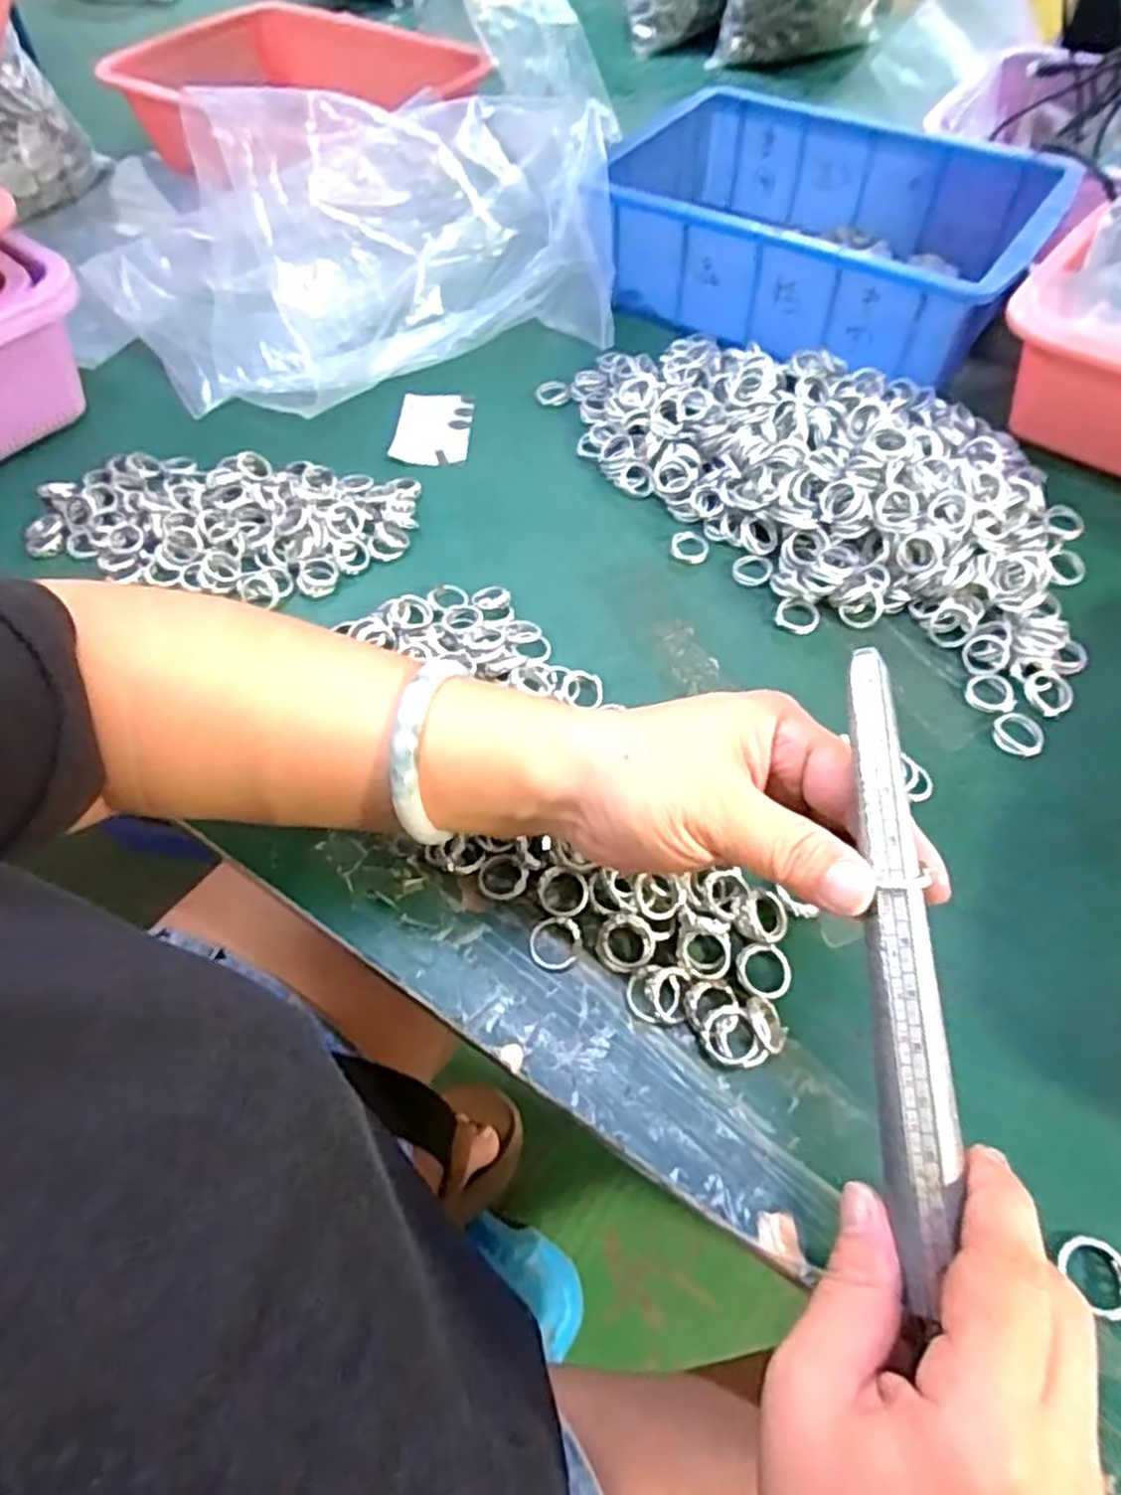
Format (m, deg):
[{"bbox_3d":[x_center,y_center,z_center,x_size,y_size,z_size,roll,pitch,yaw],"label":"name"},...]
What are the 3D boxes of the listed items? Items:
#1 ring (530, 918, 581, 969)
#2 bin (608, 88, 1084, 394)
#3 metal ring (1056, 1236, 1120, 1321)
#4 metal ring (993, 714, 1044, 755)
[{"bbox_3d":[-0.002,0.081,0.324,0.022,0.004,0.021,-1,76,2],"label":"ring"},{"bbox_3d":[0.180,-0.380,0.576,0.307,0.076,0.209,29,61,19],"label":"bin"},{"bbox_3d":[0.178,0.174,0.257,0.019,0.005,0.023,-8,56,-4],"label":"metal ring"},{"bbox_3d":[0.223,-0.006,0.382,0.023,0.004,0.023,-1,56,1],"label":"metal ring"}]

